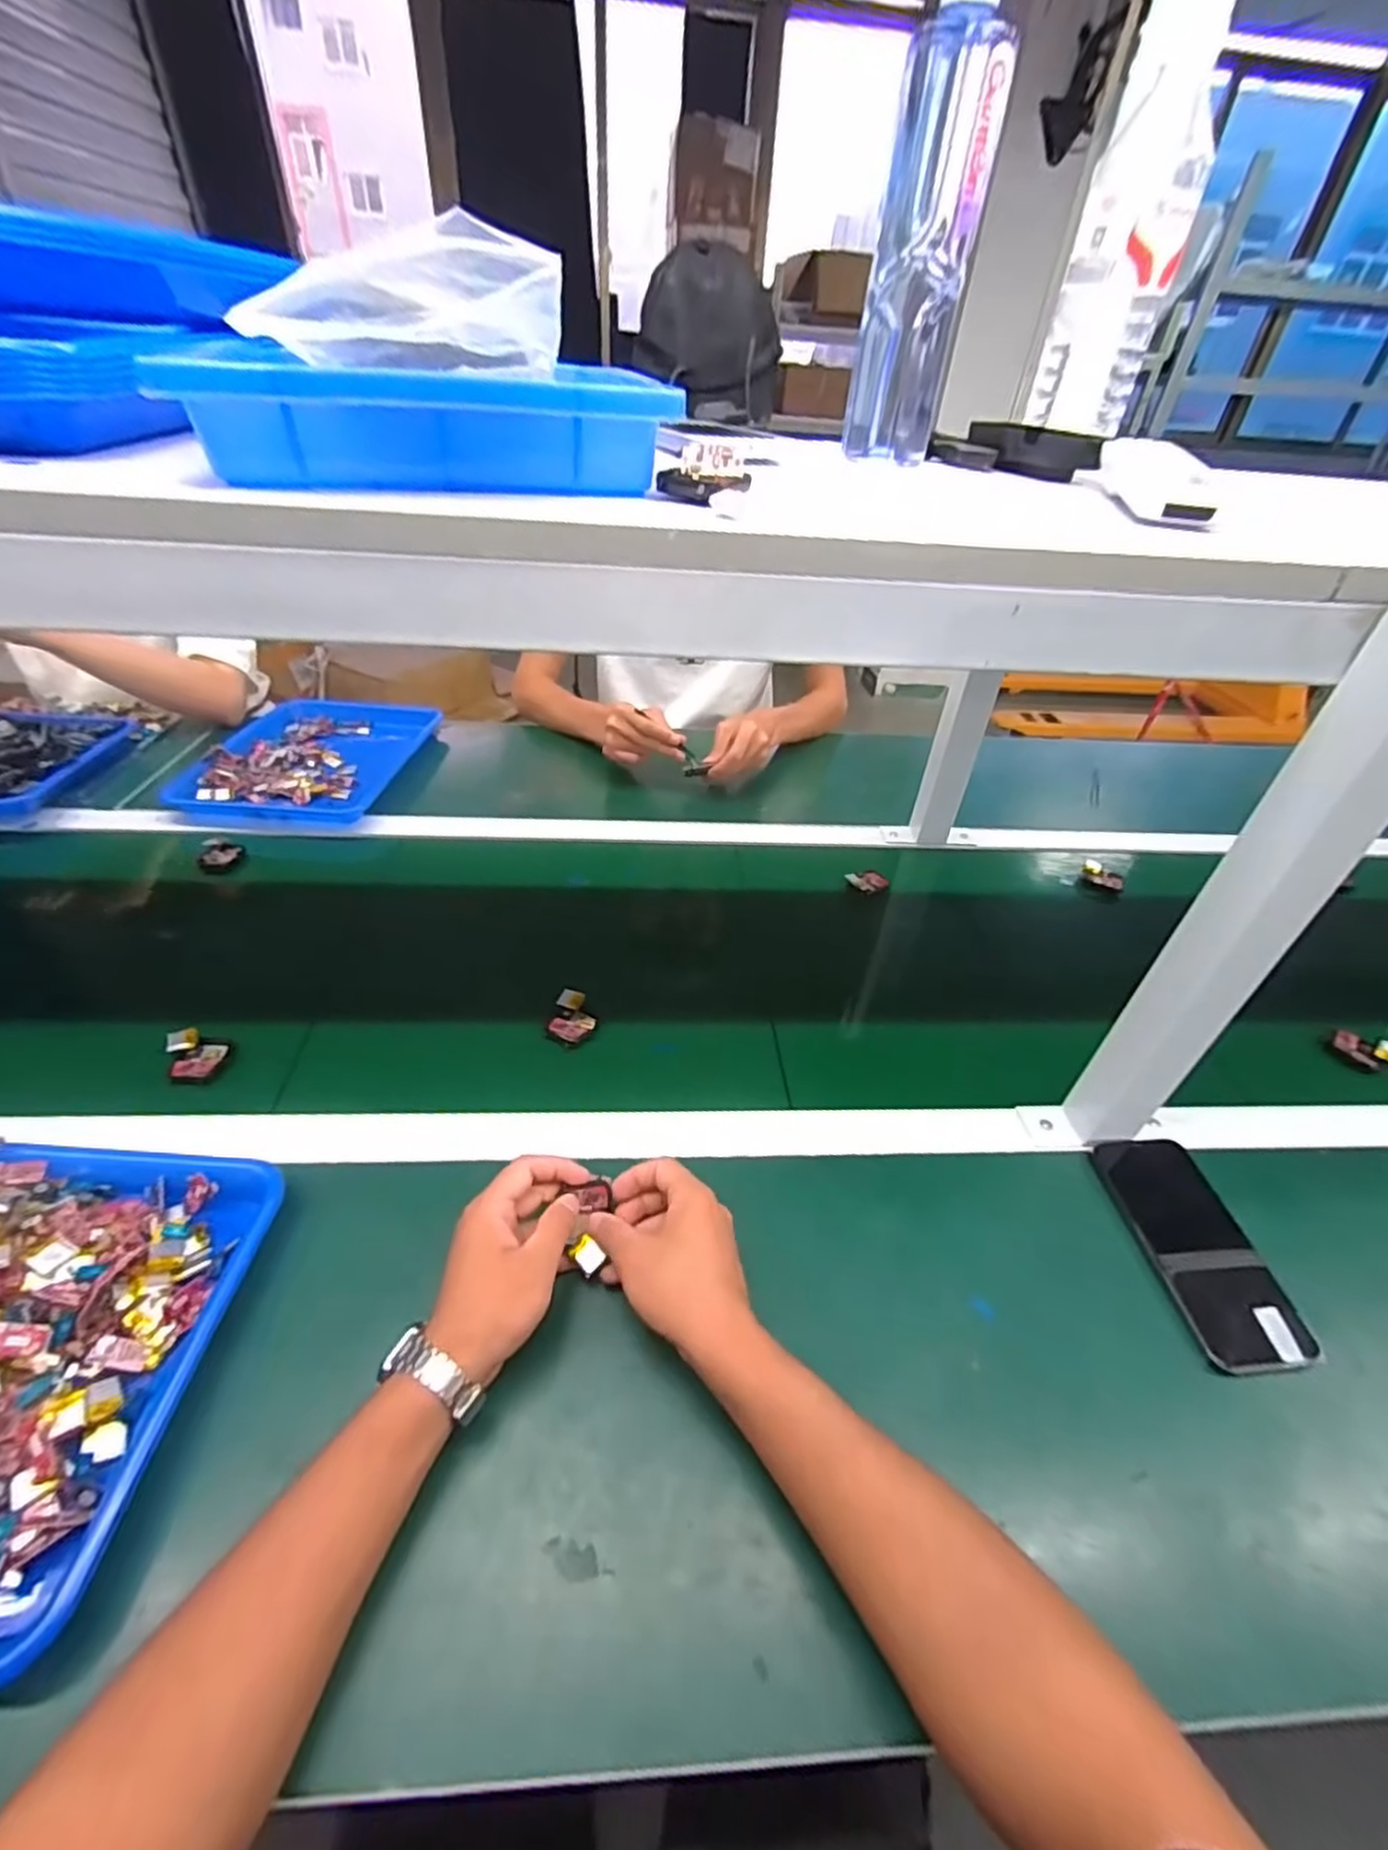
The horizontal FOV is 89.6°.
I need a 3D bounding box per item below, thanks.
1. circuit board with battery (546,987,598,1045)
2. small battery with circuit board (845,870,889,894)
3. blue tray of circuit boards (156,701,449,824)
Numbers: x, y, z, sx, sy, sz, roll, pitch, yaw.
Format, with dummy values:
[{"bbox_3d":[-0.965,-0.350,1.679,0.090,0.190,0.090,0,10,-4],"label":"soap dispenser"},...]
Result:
[{"bbox_3d":[-0.109,0.083,0.632,0.039,0.015,0.053,6,40,2],"label":"circuit board with battery"},{"bbox_3d":[0.206,-0.052,0.828,0.045,0.011,0.033,-18,45,-25],"label":"small battery with circuit board"},{"bbox_3d":[-0.493,-0.227,0.919,0.225,0.024,0.334,7,40,2],"label":"blue tray of circuit boards"}]

